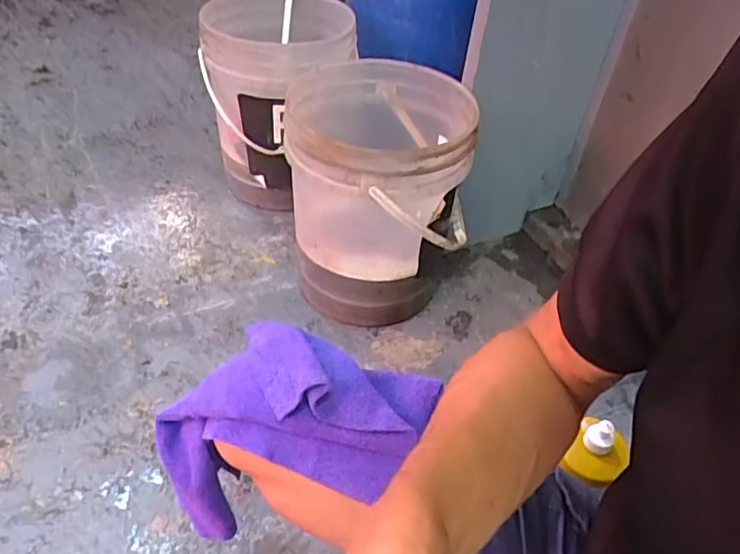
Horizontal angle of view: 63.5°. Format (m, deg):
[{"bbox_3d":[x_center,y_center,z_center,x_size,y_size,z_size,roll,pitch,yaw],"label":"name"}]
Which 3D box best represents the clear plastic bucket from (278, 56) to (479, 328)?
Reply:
[{"bbox_3d":[0.014,-0.145,1.069,0.298,0.381,0.357,5,43,-2],"label":"clear plastic bucket"}]

